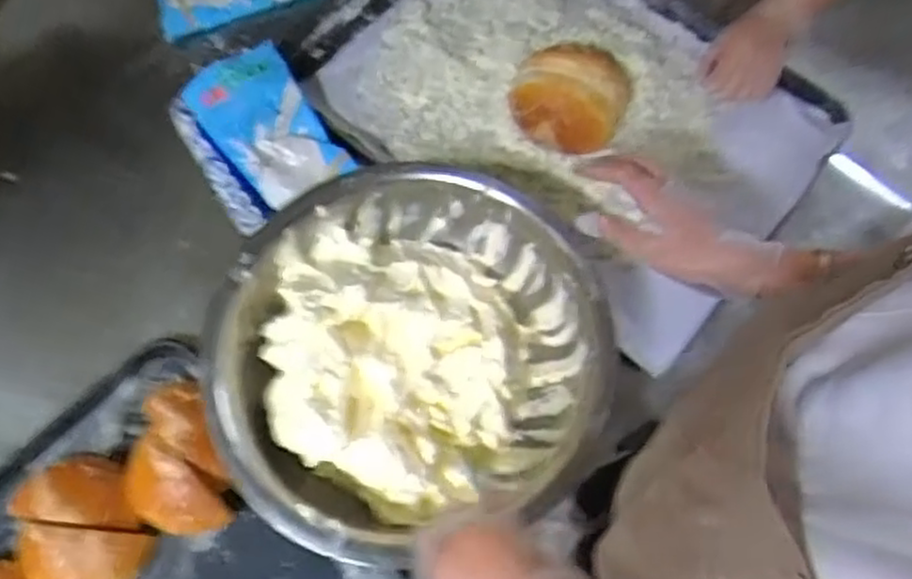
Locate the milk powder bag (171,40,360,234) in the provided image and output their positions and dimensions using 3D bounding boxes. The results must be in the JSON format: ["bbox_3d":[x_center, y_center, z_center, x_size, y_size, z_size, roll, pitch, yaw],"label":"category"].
[{"bbox_3d":[-0.225,-0.173,0.831,0.145,0.056,0.194,-30,70,-13],"label":"milk powder bag"}]

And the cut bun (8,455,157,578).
[{"bbox_3d":[-0.357,0.226,0.699,0.117,0.060,0.133,-3,66,-2],"label":"cut bun"}]

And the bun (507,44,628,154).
[{"bbox_3d":[0.131,-0.226,0.832,0.130,0.066,0.128,0,66,0],"label":"bun"}]

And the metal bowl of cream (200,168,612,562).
[{"bbox_3d":[-0.047,0.071,0.711,0.353,0.118,0.345,0,66,0],"label":"metal bowl of cream"}]

